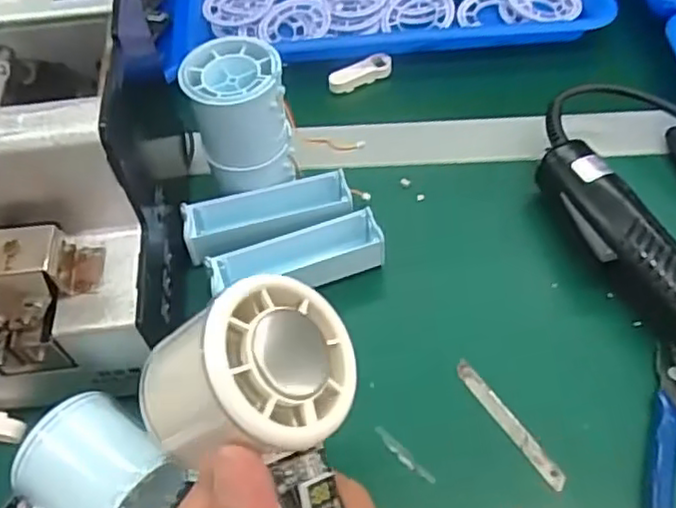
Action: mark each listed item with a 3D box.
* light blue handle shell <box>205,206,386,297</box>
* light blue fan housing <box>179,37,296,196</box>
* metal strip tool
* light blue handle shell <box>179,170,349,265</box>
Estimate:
[{"bbox_3d":[-0.024,0.003,0.398,0.101,0.027,0.026,-17,55,-8],"label":"light blue handle shell"},{"bbox_3d":[-0.058,-0.079,0.407,0.051,0.084,0.049,-20,55,-10],"label":"light blue fan housing"},{"bbox_3d":[0.089,0.087,0.353,0.009,0.004,0.079,-29,57,-16],"label":"metal strip tool"},{"bbox_3d":[-0.042,-0.026,0.413,0.101,0.020,0.036,-15,54,-7],"label":"light blue handle shell"}]

